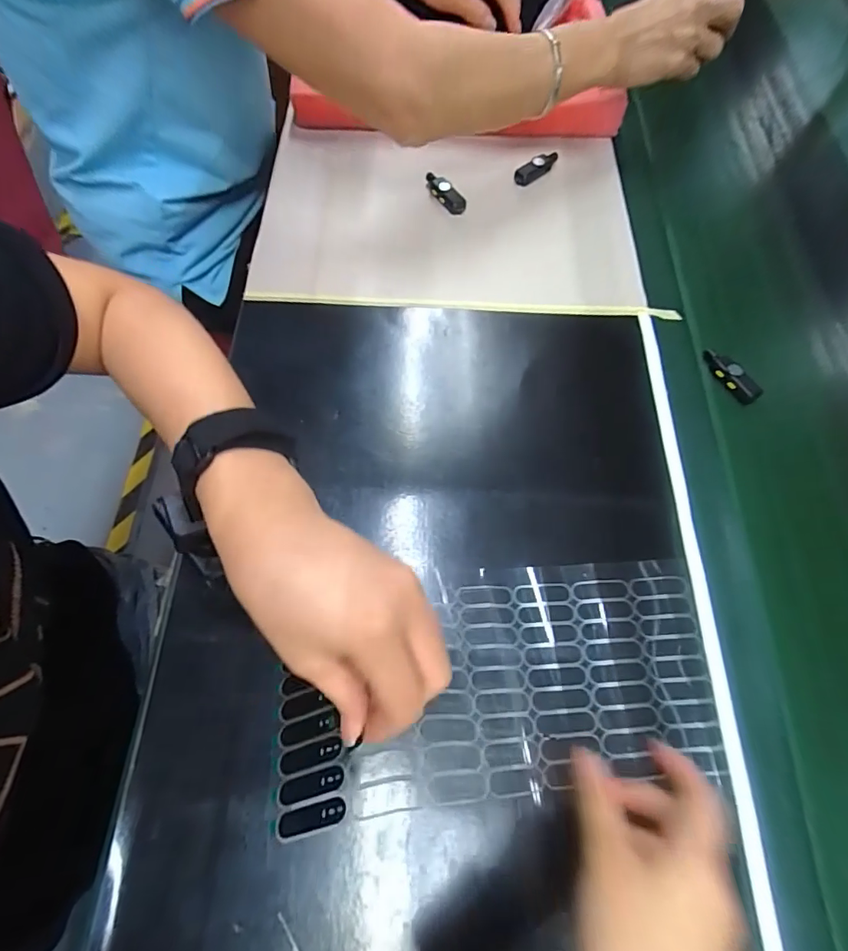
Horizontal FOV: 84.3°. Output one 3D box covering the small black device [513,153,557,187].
[{"bbox_3d":[0.119,-0.326,0.495,0.062,0.014,0.018,-42,73,-18],"label":"small black device"}]

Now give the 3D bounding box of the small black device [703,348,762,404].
[{"bbox_3d":[0.266,-0.086,0.408,0.015,0.018,0.057,-36,71,-16],"label":"small black device"}]

